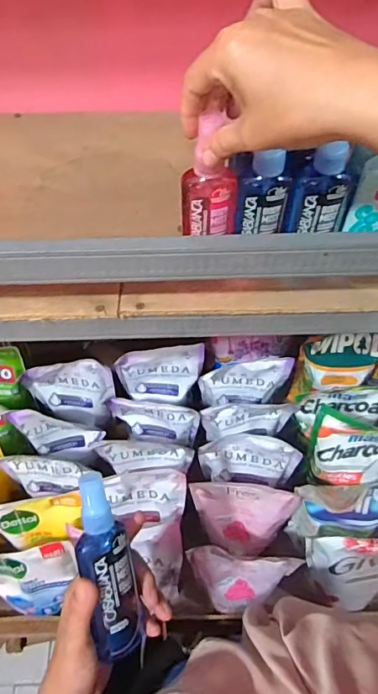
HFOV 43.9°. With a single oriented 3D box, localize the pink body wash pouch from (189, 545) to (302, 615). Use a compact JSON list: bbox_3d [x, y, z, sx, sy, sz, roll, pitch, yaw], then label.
[{"bbox_3d":[0.069,0.286,0.576,0.130,0.135,0.055,-1,56,0],"label":"pink body wash pouch"}]

